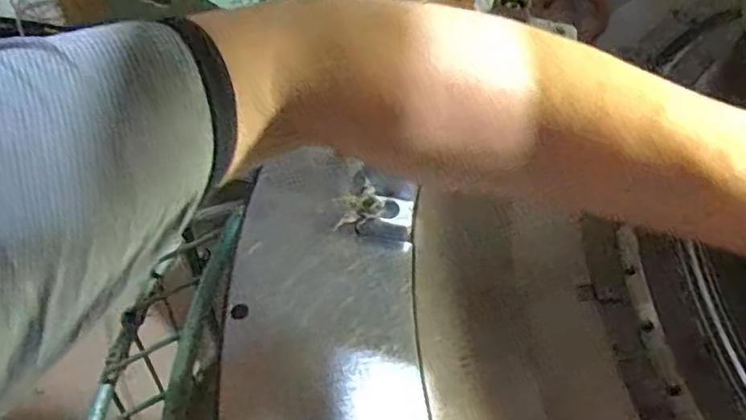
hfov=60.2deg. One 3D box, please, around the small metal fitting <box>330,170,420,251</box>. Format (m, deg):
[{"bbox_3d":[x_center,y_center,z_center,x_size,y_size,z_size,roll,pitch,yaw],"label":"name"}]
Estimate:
[{"bbox_3d":[0.002,-0.001,0.435,0.052,0.039,0.030,8,51,1],"label":"small metal fitting"}]

